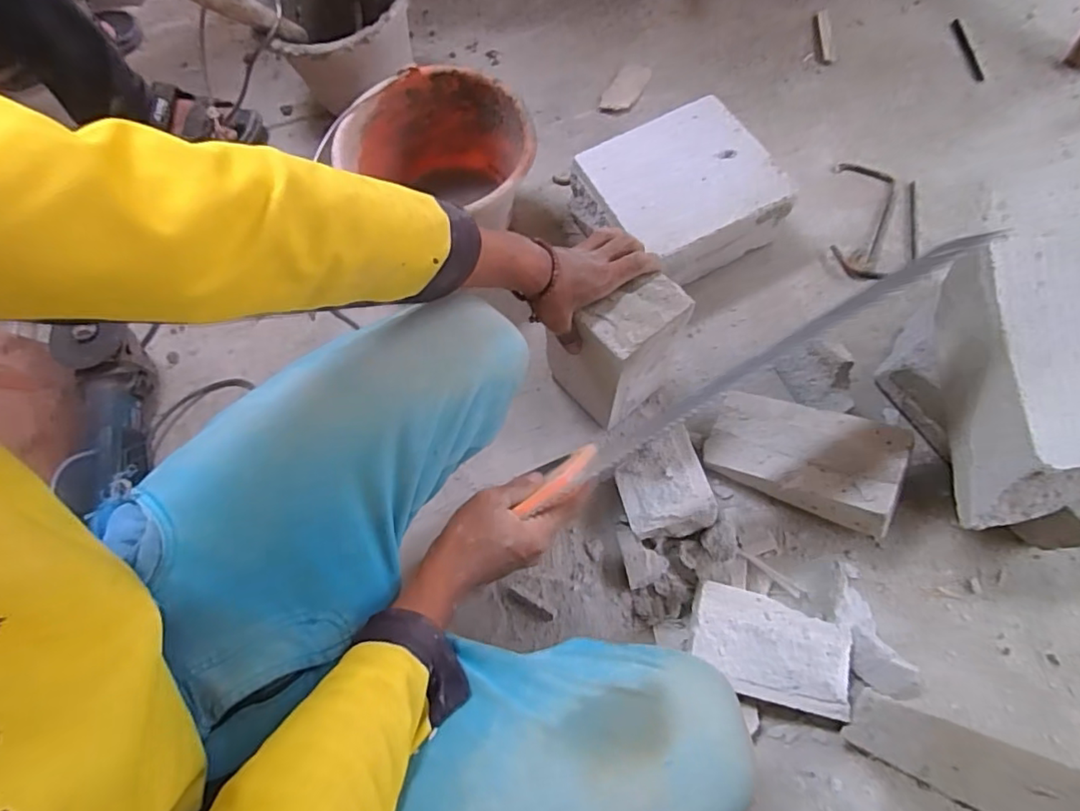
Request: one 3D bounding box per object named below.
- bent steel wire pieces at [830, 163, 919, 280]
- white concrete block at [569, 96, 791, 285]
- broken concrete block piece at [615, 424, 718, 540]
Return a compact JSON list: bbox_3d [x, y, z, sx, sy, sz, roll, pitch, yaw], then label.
[{"bbox_3d":[0.476,-0.255,0.806,0.116,0.013,0.184,15,71,8],"label":"bent steel wire pieces"},{"bbox_3d":[0.185,-0.280,0.779,0.222,0.102,0.200,-28,71,-7],"label":"white concrete block"},{"bbox_3d":[0.143,0.088,0.674,0.099,0.047,0.132,-10,70,-1],"label":"broken concrete block piece"}]

